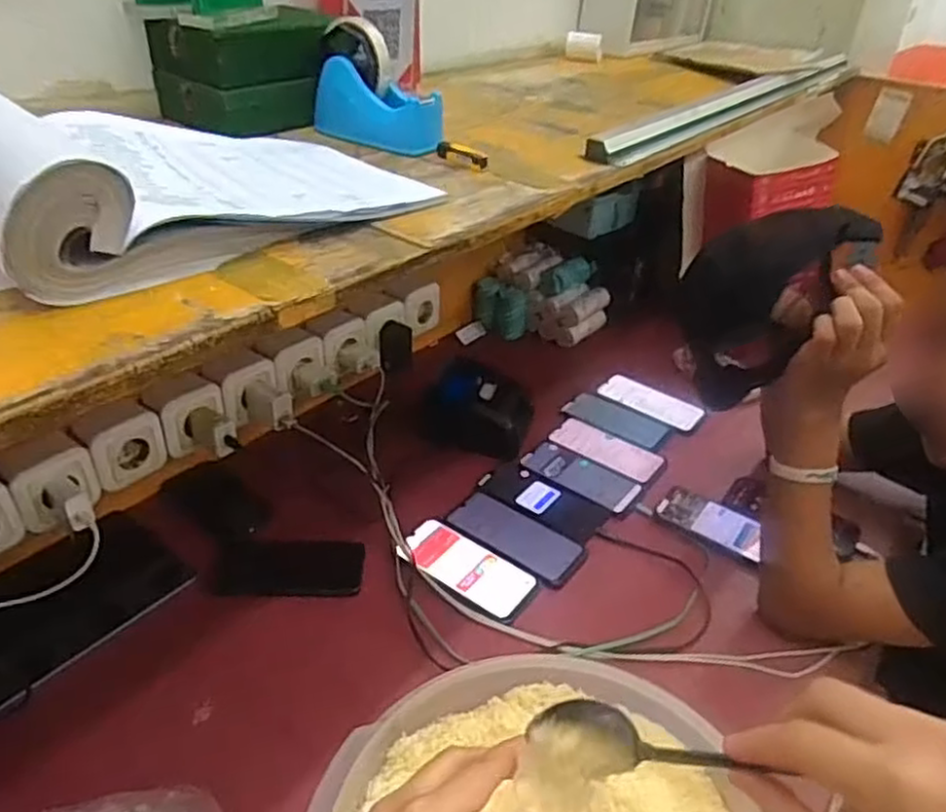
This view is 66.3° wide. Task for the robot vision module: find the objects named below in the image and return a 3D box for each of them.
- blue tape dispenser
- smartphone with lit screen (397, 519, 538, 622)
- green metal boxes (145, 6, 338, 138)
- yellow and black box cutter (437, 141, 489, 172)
[{"bbox_3d":[-0.098,-0.327,0.740,0.139,0.107,0.052,27,41,32],"label":"blue tape dispenser"},{"bbox_3d":[-0.008,0.186,0.835,0.157,0.014,0.074,24,39,28],"label":"smartphone with lit screen"},{"bbox_3d":[-0.240,-0.353,0.758,0.114,0.096,0.138,29,42,33],"label":"green metal boxes"},{"bbox_3d":[-0.011,-0.249,0.721,0.061,0.016,0.020,29,42,33],"label":"yellow and black box cutter"}]

